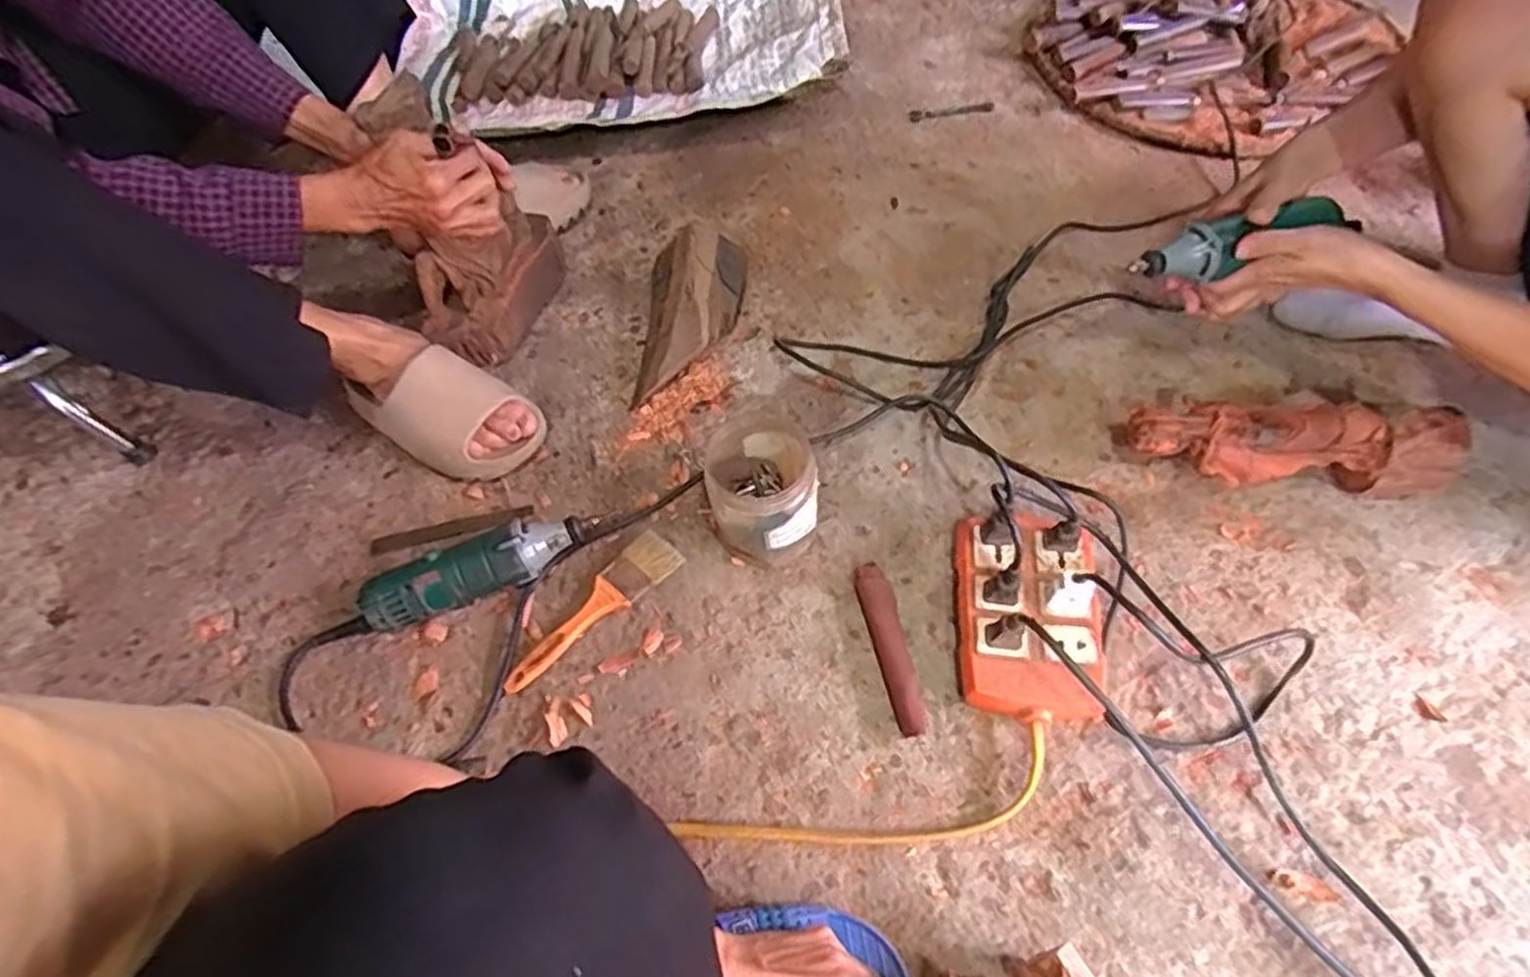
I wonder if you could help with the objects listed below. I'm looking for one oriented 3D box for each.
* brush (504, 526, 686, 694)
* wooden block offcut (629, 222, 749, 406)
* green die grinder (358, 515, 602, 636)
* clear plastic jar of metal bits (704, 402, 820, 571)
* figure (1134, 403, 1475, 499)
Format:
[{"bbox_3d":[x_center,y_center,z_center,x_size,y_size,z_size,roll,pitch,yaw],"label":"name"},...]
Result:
[{"bbox_3d":[-0.152,0.106,0.679,0.044,0.015,0.179,39,66,25],"label":"brush"},{"bbox_3d":[-0.080,-0.201,0.845,0.112,0.064,0.231,-1,56,3],"label":"wooden block offcut"},{"bbox_3d":[-0.251,0.071,0.692,0.208,0.055,0.048,-21,57,-10],"label":"green die grinder"},{"bbox_3d":[-0.004,0.005,0.691,0.090,0.107,0.104,-10,56,-3],"label":"clear plastic jar of metal bits"},{"bbox_3d":[0.471,-0.038,0.709,0.266,0.084,0.075,3,56,6],"label":"figure"}]

